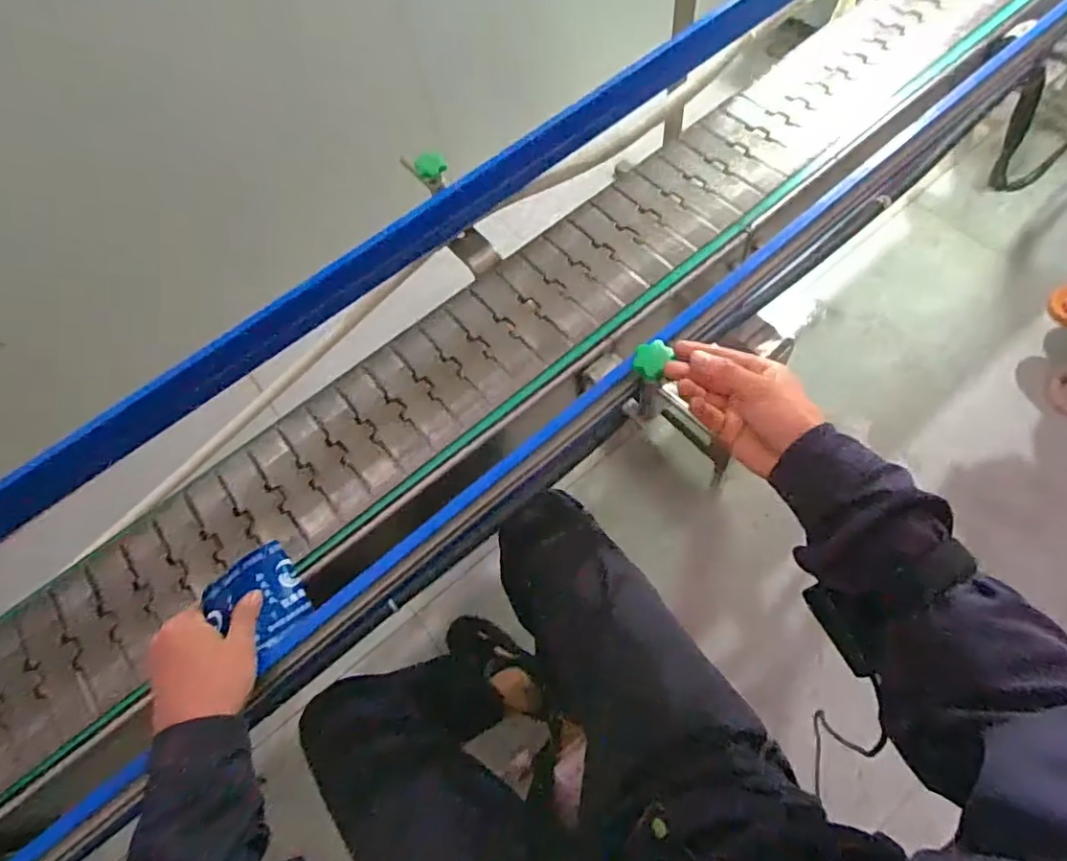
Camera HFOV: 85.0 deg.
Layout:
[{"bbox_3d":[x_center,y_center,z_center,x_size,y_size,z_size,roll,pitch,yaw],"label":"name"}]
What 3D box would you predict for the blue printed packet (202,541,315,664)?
[{"bbox_3d":[-0.234,0.148,0.507,0.012,0.098,0.079,-19,102,20],"label":"blue printed packet"}]

